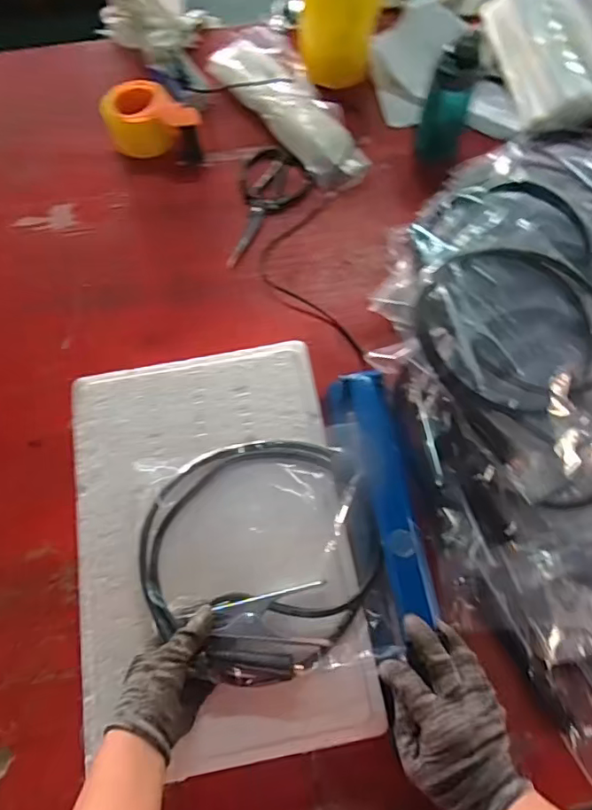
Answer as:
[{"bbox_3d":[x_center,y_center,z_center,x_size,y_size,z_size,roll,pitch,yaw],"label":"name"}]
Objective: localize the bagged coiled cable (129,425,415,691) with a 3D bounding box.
[{"bbox_3d":[-0.031,0.147,0.543,0.236,0.042,0.232,-10,71,-4],"label":"bagged coiled cable"}]

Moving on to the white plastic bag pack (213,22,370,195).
[{"bbox_3d":[-0.009,-0.482,0.850,0.114,0.045,0.346,-29,71,-11],"label":"white plastic bag pack"}]

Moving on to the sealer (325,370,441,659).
[{"bbox_3d":[0.090,0.102,0.562,0.071,0.069,0.284,-8,64,-3],"label":"sealer"}]

